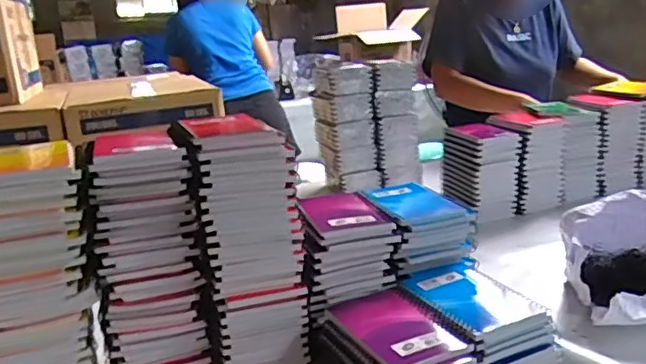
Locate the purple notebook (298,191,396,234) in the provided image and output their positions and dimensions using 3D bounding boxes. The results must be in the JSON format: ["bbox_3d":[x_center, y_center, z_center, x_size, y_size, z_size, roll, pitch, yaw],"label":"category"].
[{"bbox_3d":[0.020,0.033,0.676,0.078,0.010,0.124,-7,15,-14],"label":"purple notebook"}]

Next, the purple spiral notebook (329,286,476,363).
[{"bbox_3d":[0.066,0.132,0.554,0.082,0.011,0.142,-10,16,-24],"label":"purple spiral notebook"}]

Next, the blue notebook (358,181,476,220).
[{"bbox_3d":[0.106,0.023,0.707,0.074,0.010,0.148,-9,15,-19],"label":"blue notebook"}]

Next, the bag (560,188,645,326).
[{"bbox_3d":[0.402,0.097,0.740,0.180,0.122,0.200,2,16,20],"label":"bag"}]

